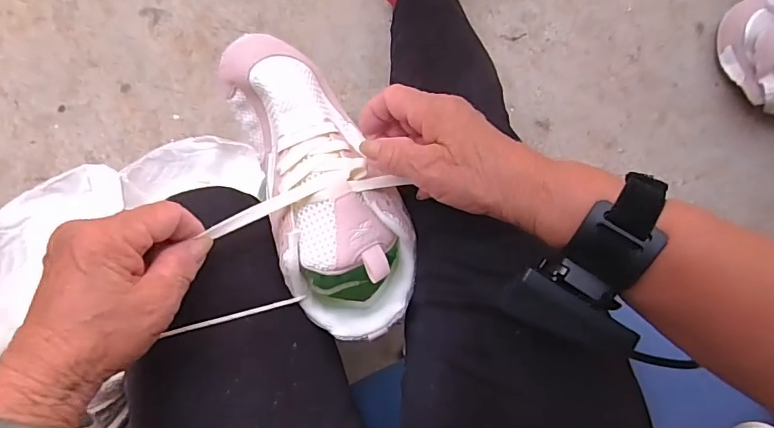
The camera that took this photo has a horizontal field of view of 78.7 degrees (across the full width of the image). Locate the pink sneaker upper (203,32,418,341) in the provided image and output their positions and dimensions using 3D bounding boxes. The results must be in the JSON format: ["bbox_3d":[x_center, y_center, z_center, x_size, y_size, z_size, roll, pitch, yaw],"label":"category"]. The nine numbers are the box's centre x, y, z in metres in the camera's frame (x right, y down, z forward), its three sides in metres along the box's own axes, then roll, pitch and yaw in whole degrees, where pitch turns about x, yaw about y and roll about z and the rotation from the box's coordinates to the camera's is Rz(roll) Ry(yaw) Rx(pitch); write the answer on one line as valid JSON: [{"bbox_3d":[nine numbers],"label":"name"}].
[{"bbox_3d":[-0.049,-0.021,0.351,0.093,0.088,0.222,-23,91,-1],"label":"pink sneaker upper"}]

